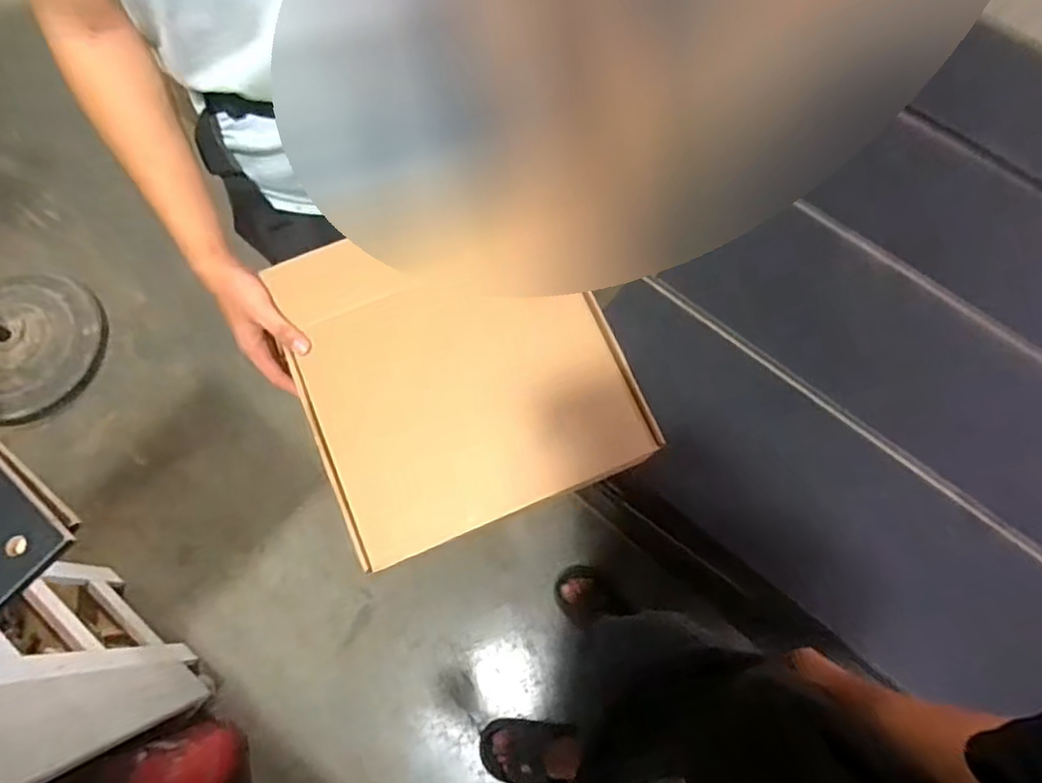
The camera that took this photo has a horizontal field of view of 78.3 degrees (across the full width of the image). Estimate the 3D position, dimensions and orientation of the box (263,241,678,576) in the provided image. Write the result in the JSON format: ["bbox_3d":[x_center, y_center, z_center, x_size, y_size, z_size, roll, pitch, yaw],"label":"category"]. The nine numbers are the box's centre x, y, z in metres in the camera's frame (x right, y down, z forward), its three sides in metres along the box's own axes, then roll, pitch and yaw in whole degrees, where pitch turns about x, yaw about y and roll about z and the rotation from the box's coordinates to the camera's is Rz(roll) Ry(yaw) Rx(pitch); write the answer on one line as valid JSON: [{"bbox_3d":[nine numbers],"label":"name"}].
[{"bbox_3d":[-0.070,-0.033,0.701,0.322,0.042,0.350,-21,72,-9],"label":"box"}]

